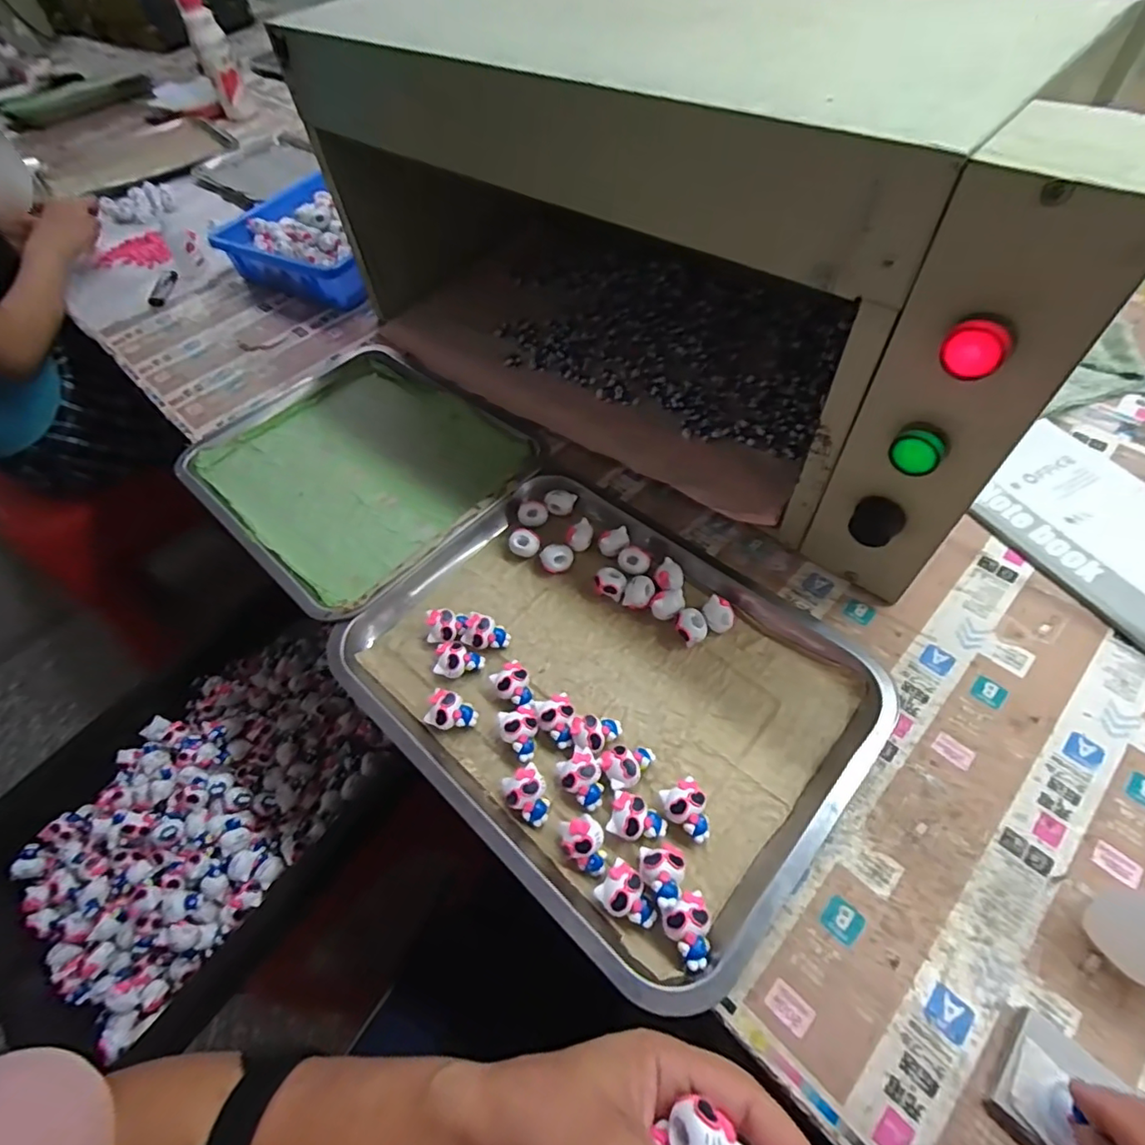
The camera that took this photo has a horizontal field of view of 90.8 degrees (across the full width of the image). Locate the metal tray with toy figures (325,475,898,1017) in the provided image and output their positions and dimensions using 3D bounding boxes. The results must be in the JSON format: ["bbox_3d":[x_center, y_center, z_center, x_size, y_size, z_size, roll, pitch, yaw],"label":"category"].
[{"bbox_3d":[0.018,0.072,0.409,0.340,0.028,0.270,35,65,25],"label":"metal tray with toy figures"}]

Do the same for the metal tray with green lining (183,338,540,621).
[{"bbox_3d":[-0.222,-0.114,0.577,0.337,0.038,0.265,37,65,26],"label":"metal tray with green lining"}]

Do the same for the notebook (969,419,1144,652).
[{"bbox_3d":[0.426,-0.039,0.459,0.139,0.014,0.181,-26,57,-13],"label":"notebook"}]

